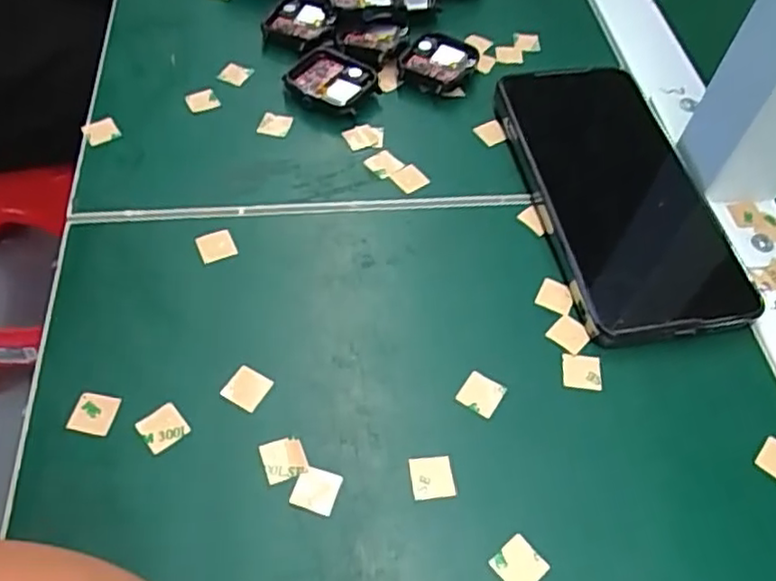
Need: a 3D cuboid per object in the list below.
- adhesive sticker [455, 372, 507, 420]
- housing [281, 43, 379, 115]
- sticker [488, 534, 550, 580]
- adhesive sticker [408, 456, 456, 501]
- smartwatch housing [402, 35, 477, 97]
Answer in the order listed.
[{"bbox_3d":[0.037,0.041,0.267,0.016,0.004,0.015,32,67,12],"label":"adhesive sticker"},{"bbox_3d":[-0.030,-0.113,0.363,0.041,0.013,0.040,23,56,12],"label":"housing"},{"bbox_3d":[0.045,0.094,0.231,0.016,0.004,0.015,-35,67,-24],"label":"sticker"},{"bbox_3d":[0.016,0.069,0.246,0.015,0.004,0.015,-3,59,-9],"label":"adhesive sticker"},{"bbox_3d":[0.029,-0.128,0.381,0.037,0.013,0.045,19,55,10],"label":"smartwatch housing"}]

